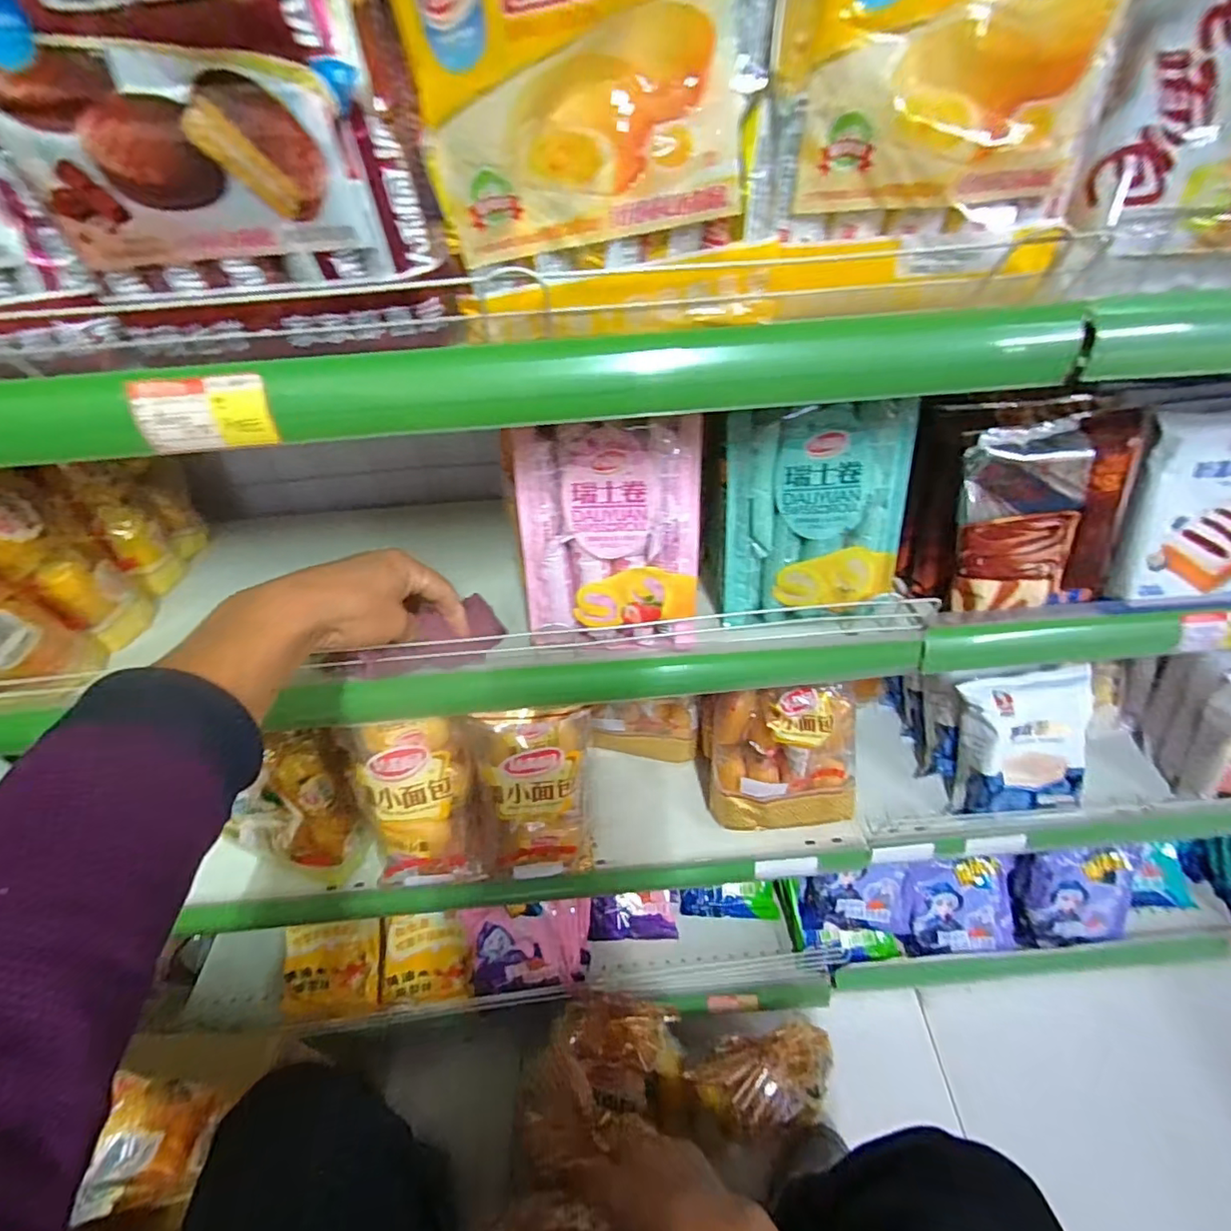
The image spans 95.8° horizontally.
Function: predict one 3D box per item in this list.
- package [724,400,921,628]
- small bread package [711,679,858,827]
[{"bbox_3d":[0.155,-0.086,0.450,0.132,0.182,0.065,2,30,8],"label":"package"},{"bbox_3d":[0.181,0.146,0.588,0.151,0.152,0.092,2,43,7],"label":"small bread package"}]

